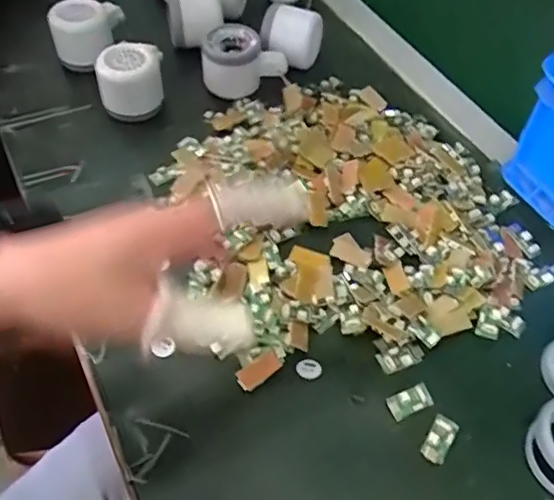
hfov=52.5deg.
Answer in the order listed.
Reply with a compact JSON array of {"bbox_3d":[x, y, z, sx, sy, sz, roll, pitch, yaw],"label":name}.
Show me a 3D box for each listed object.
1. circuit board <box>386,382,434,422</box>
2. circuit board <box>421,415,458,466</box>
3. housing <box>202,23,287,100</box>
[{"bbox_3d":[0.093,0.105,0.389,0.032,0.005,0.016,-21,57,-15],"label":"circuit board"},{"bbox_3d":[0.110,0.127,0.376,0.016,0.004,0.032,28,59,18],"label":"circuit board"},{"bbox_3d":[-0.037,-0.209,0.605,0.086,0.060,0.065,-4,54,-4],"label":"housing"}]

